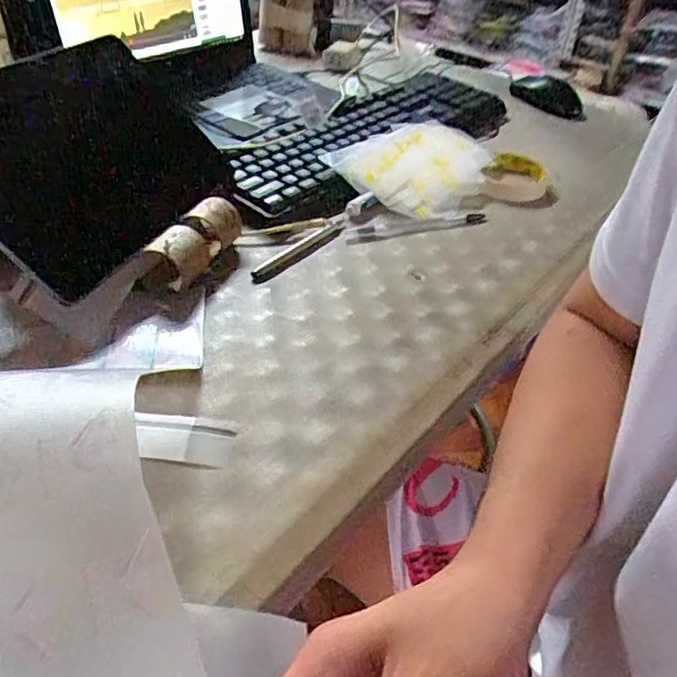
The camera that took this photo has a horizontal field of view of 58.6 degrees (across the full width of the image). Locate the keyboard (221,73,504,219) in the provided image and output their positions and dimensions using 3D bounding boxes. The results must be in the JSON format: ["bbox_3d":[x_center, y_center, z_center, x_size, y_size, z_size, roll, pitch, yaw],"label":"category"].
[{"bbox_3d":[0.043,-0.243,0.723,0.143,0.032,0.438,32,47,29],"label":"keyboard"}]

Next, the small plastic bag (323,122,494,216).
[{"bbox_3d":[0.098,-0.197,0.681,0.144,0.029,0.197,31,47,28],"label":"small plastic bag"}]

